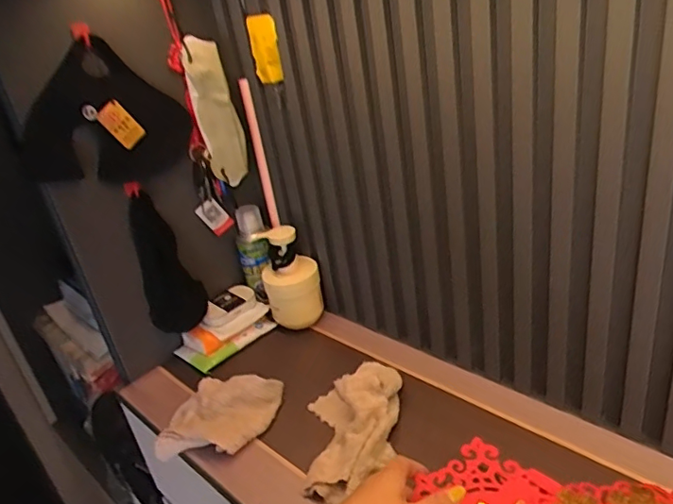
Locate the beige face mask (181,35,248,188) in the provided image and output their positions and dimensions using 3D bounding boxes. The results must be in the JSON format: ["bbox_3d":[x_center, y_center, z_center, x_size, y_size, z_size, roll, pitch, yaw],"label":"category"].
[{"bbox_3d":[-0.152,-0.175,0.695,0.052,0.177,0.034,-9,23,-6],"label":"beige face mask"}]

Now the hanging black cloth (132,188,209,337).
[{"bbox_3d":[-0.221,0.017,0.723,0.025,0.194,0.077,7,26,31],"label":"hanging black cloth"}]

